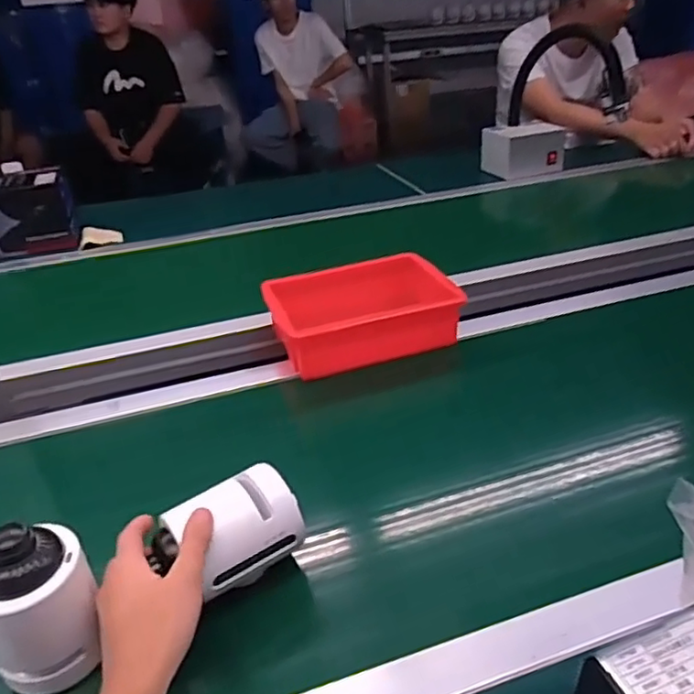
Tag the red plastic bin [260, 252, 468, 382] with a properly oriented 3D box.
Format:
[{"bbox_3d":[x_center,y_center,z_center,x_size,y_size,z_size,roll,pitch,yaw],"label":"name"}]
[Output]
[{"bbox_3d":[0.017,-0.047,0.830,0.237,0.076,0.158,-13,32,-15],"label":"red plastic bin"}]

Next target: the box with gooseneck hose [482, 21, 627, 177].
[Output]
[{"bbox_3d":[0.490,-0.548,1.379,0.141,0.329,0.360,-27,38,-34],"label":"box with gooseneck hose"}]

